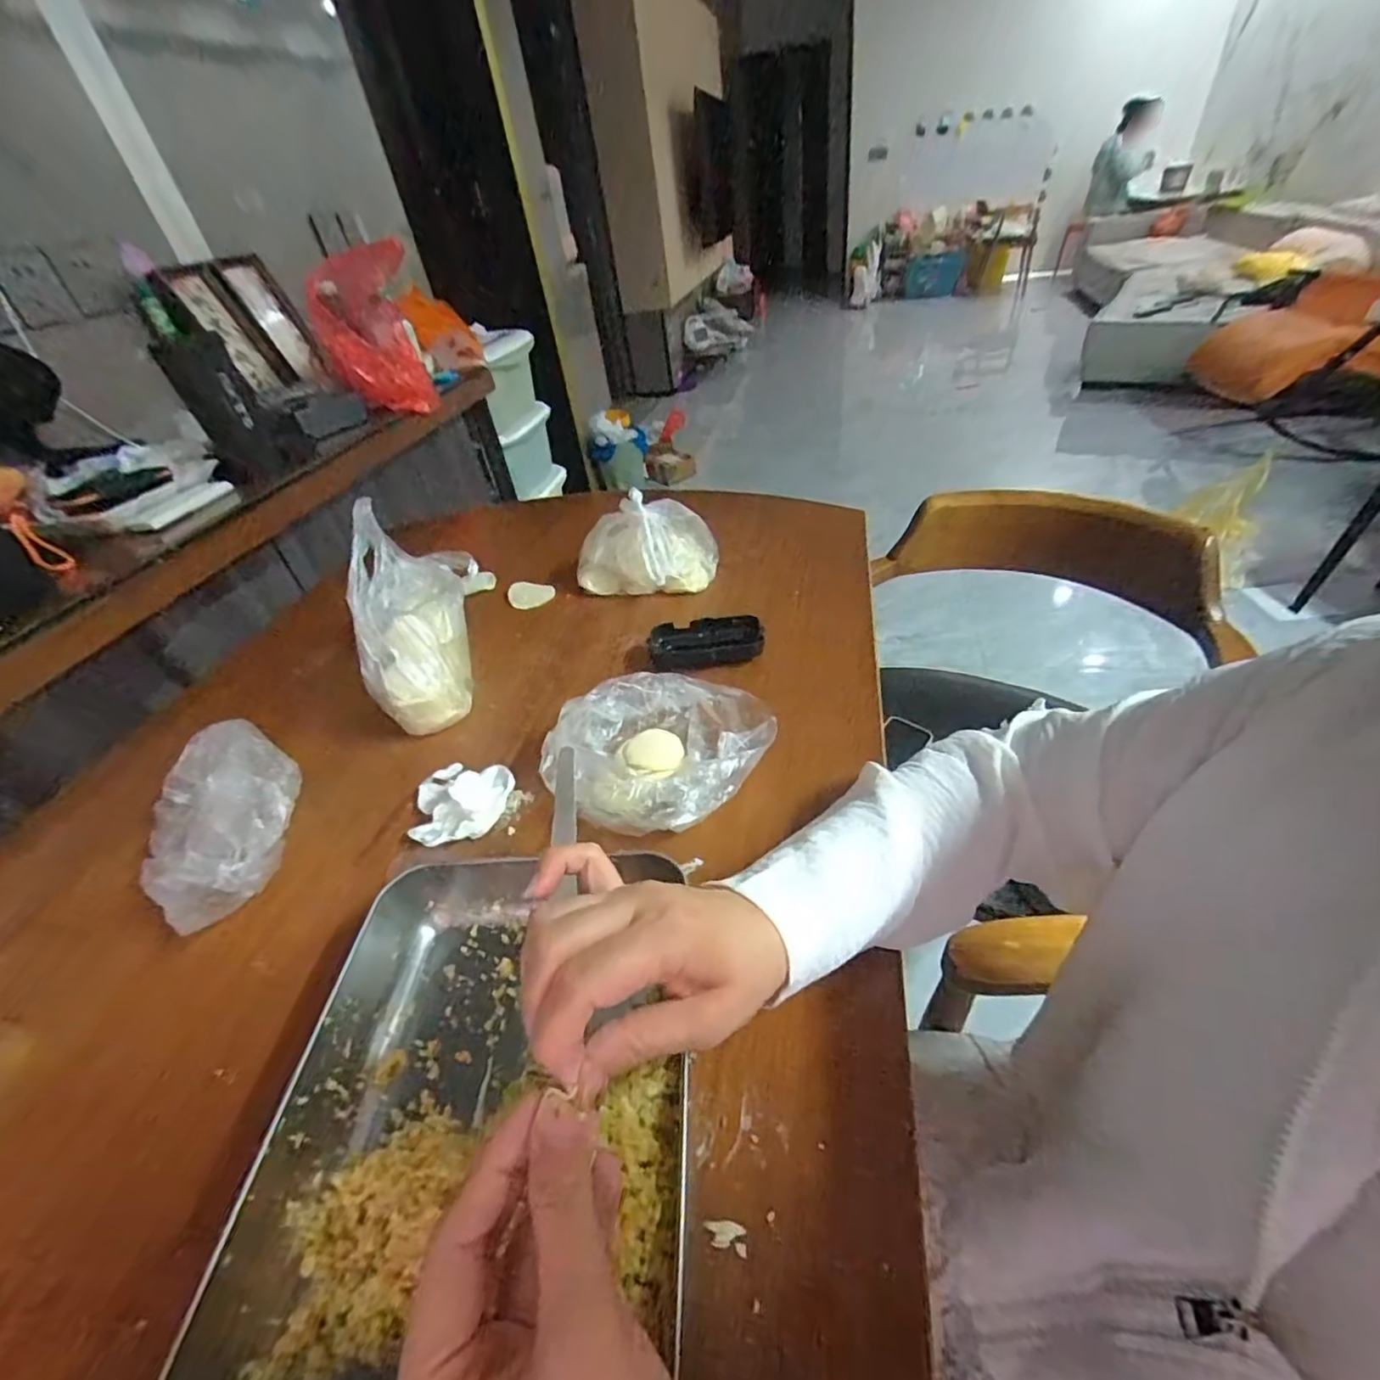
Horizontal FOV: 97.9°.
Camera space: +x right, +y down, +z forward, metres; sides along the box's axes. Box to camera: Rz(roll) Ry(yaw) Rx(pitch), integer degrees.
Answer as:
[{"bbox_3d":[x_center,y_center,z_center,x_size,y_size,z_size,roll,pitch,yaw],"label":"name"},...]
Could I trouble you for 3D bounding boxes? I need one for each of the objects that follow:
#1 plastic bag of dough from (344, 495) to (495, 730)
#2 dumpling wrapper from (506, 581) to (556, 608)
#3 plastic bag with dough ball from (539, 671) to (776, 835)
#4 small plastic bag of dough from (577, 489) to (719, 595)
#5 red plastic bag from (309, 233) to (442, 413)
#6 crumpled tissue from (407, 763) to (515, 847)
[{"bbox_3d":[-0.257,-0.083,0.570,0.080,0.144,0.202,-9,40,-2],"label":"plastic bag of dough"},{"bbox_3d":[-0.193,-0.115,0.722,0.053,0.009,0.053,-5,40,4],"label":"dumpling wrapper"},{"bbox_3d":[-0.018,0.038,0.479,0.155,0.041,0.176,21,48,29],"label":"plastic bag with dough ball"},{"bbox_3d":[-0.052,-0.156,0.676,0.163,0.089,0.075,-5,40,5],"label":"small plastic bag of dough"},{"bbox_3d":[-0.561,-0.618,1.070,0.162,0.215,0.138,-21,42,-14],"label":"red plastic bag"},{"bbox_3d":[-0.181,0.080,0.467,0.073,0.030,0.078,-1,41,6],"label":"crumpled tissue"}]

